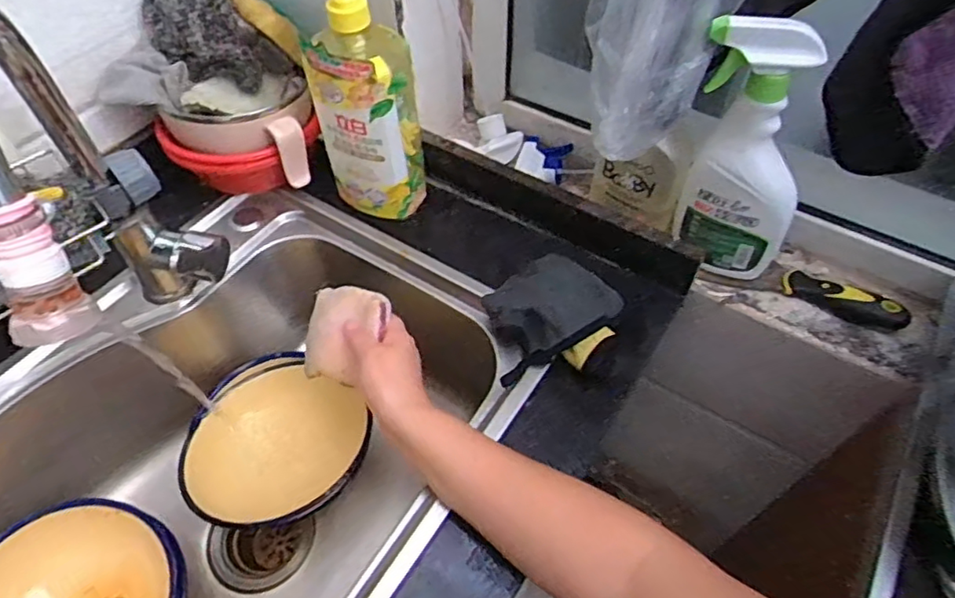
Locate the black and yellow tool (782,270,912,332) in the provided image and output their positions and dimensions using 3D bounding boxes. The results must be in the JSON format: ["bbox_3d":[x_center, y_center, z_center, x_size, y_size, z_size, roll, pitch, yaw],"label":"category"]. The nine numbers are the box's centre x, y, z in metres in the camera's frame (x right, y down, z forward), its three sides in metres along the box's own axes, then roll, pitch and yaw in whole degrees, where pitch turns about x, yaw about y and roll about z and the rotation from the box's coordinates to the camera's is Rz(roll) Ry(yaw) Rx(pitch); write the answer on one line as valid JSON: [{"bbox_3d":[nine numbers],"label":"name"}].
[{"bbox_3d":[0.353,0.000,0.576,0.108,0.025,0.026,23,57,17],"label":"black and yellow tool"}]

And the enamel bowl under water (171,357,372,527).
[{"bbox_3d":[-0.218,0.158,0.647,0.163,0.067,0.175,0,53,0],"label":"enamel bowl under water"}]

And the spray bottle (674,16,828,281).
[{"bbox_3d":[0.236,-0.121,0.524,0.115,0.228,0.049,35,61,23],"label":"spray bottle"}]

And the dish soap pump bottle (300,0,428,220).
[{"bbox_3d":[-0.107,-0.195,0.570,0.088,0.260,0.059,21,56,16],"label":"dish soap pump bottle"}]

